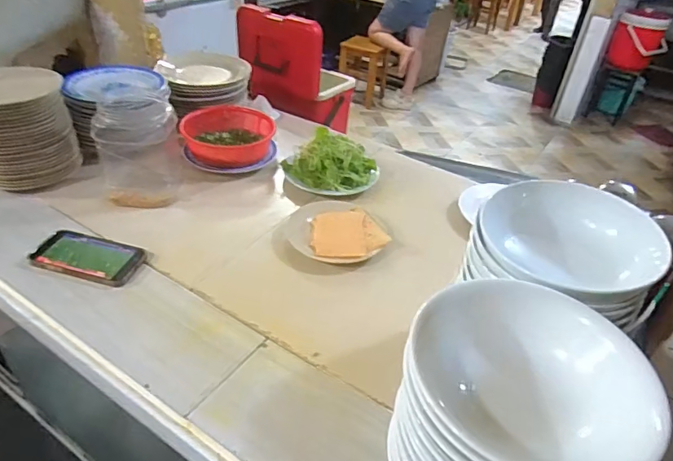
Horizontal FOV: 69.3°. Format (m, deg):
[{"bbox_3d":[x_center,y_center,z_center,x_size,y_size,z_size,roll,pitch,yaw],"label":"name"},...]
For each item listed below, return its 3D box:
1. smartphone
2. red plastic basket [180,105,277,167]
[{"bbox_3d":[-0.383,0.039,0.757,0.156,0.008,0.088,12,37,9],"label":"smartphone"},{"bbox_3d":[-0.230,-0.208,1.044,0.186,0.058,0.199,-9,39,-19],"label":"red plastic basket"}]

